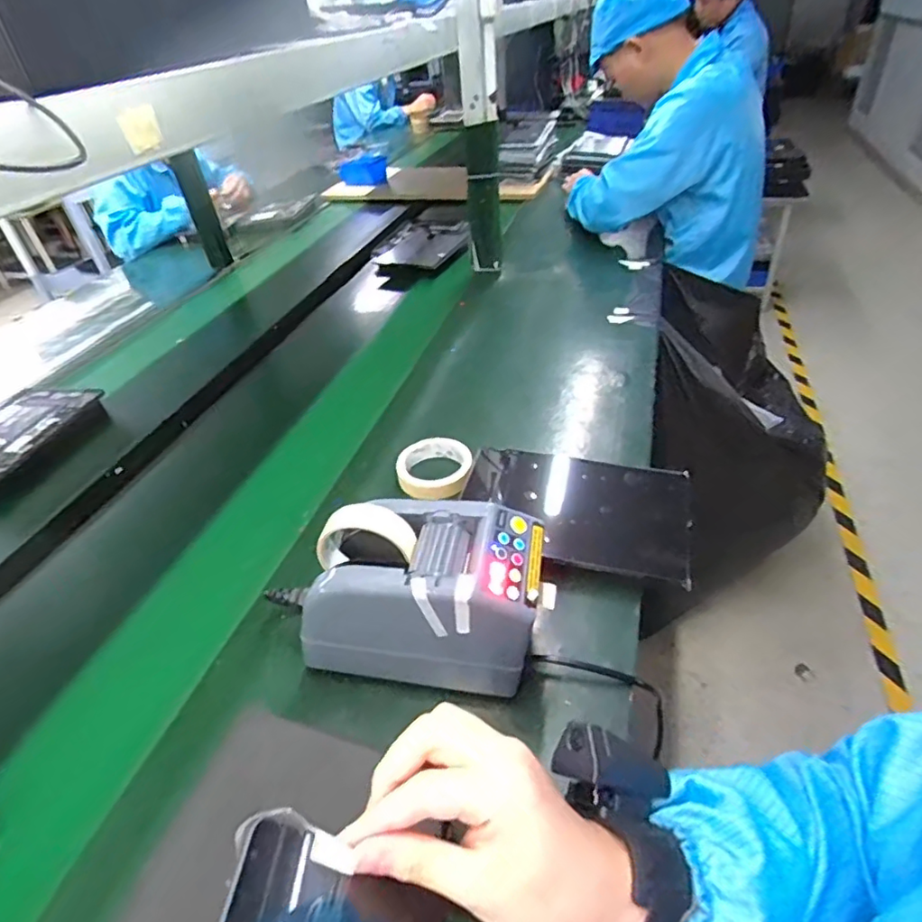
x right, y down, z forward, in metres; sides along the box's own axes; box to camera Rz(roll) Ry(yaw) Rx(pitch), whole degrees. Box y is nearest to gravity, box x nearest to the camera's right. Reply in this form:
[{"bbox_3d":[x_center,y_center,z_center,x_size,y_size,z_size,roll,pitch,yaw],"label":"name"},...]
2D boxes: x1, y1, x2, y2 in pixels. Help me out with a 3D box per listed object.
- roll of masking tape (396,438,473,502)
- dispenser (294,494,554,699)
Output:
[{"bbox_3d":[-0.033,0.012,0.747,0.095,0.032,0.112,9,42,16],"label":"roll of masking tape"},{"bbox_3d":[-0.024,0.116,0.516,0.211,0.171,0.118,3,40,10],"label":"dispenser"}]

